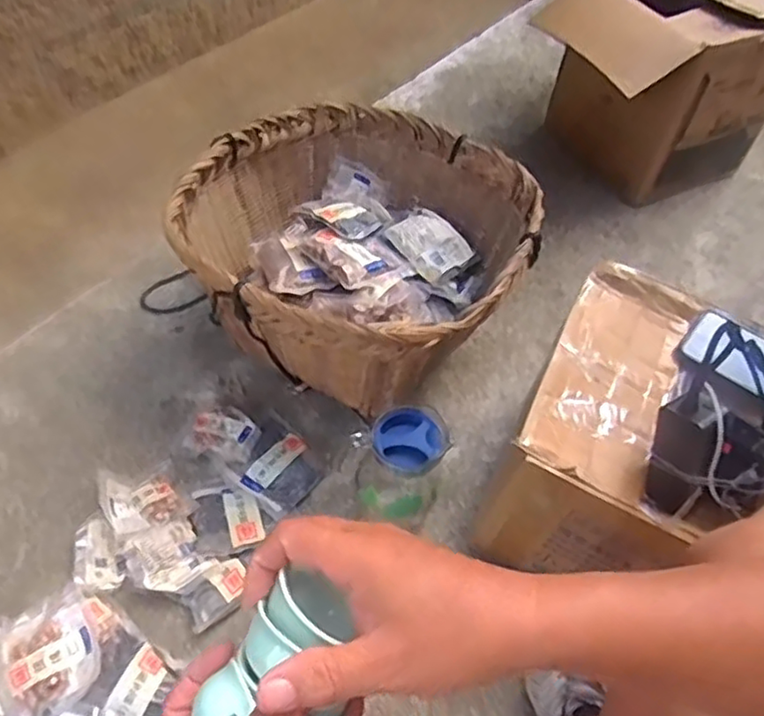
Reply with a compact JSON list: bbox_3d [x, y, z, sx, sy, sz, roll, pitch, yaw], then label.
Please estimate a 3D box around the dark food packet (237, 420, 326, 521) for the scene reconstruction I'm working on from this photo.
[{"bbox_3d":[-0.158,0.165,0.994,0.111,0.022,0.143,-32,61,-25],"label":"dark food packet"}]

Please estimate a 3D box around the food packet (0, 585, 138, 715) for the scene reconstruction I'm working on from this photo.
[{"bbox_3d":[-0.397,0.355,0.810,0.141,0.026,0.126,-36,63,-28],"label":"food packet"}]

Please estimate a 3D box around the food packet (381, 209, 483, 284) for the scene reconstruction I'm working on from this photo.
[{"bbox_3d":[0.084,-0.191,1.100,0.107,0.018,0.132,-38,78,-18],"label":"food packet"}]

